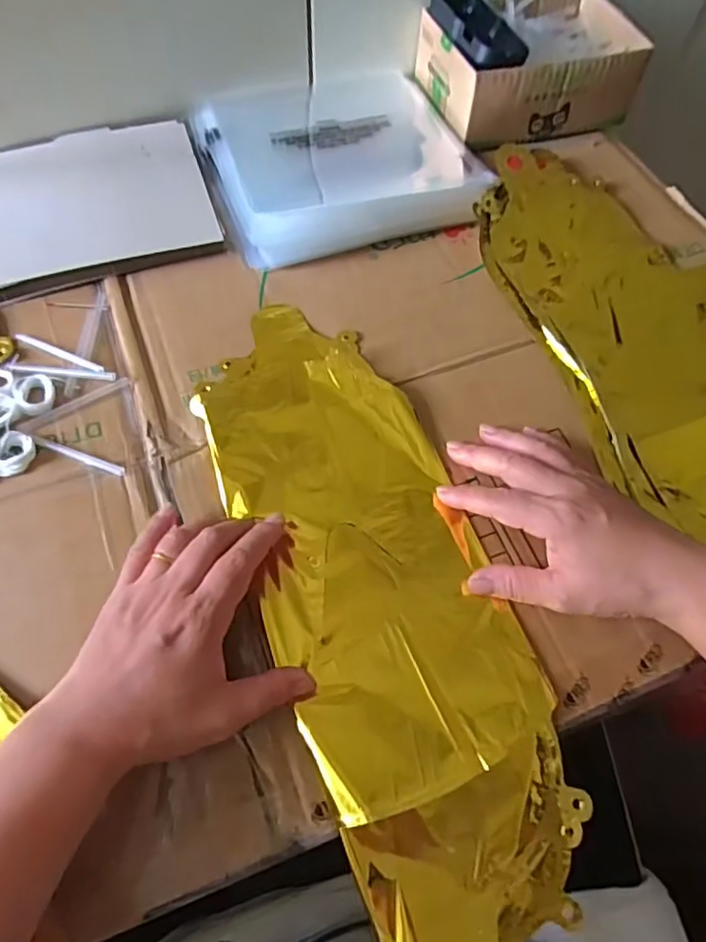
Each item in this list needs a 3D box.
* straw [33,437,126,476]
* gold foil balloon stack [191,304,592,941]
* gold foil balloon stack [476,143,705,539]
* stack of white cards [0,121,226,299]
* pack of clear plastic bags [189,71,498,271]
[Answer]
[{"bbox_3d":[-0.184,-0.010,0.387,0.067,0.005,0.007,20,63,9],"label":"straw"},{"bbox_3d":[0.013,0.069,0.367,0.139,0.036,0.417,-16,66,-10],"label":"gold foil balloon stack"},{"bbox_3d":[0.259,-0.104,0.447,0.222,0.019,0.433,-18,64,-11],"label":"gold foil balloon stack"},{"bbox_3d":[-0.220,-0.227,0.485,0.189,0.013,0.166,-18,64,-11],"label":"stack of white cards"},{"bbox_3d":[-0.016,-0.296,0.531,0.233,0.026,0.229,-16,64,-10],"label":"pack of clear plastic bags"}]

